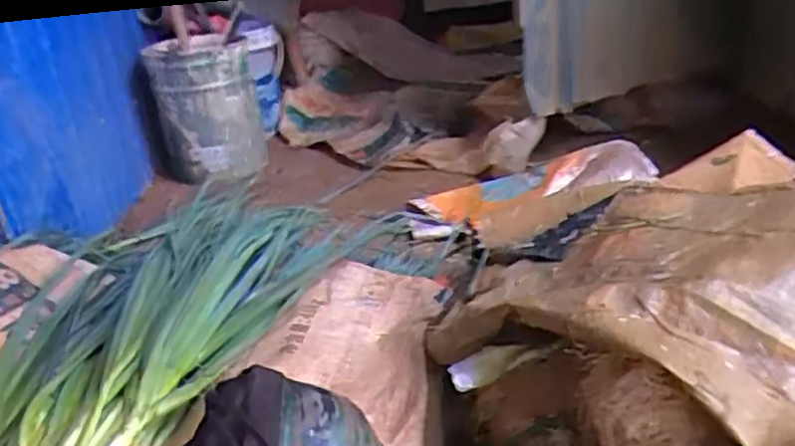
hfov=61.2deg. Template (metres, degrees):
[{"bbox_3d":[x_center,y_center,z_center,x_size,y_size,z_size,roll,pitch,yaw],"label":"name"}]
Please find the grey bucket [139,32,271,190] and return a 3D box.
[{"bbox_3d":[-0.518,-0.291,1.796,0.279,0.382,0.310,-10,23,-8],"label":"grey bucket"}]

